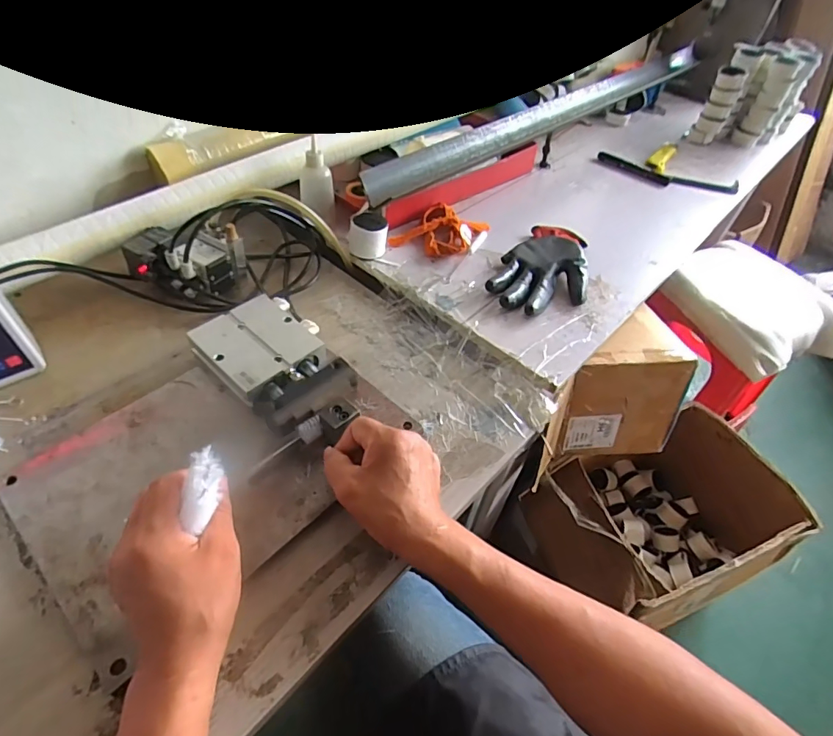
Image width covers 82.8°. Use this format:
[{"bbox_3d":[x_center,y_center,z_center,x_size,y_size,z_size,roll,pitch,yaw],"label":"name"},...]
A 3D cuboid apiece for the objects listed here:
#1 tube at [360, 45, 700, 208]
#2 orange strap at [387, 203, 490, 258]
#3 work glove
[{"bbox_3d":[0.299,-0.491,0.883,0.050,0.054,1.035,36,55,24],"label":"tube"},{"bbox_3d":[0.037,-0.201,0.687,0.099,0.022,0.119,27,52,18],"label":"orange strap"},{"bbox_3d":[0.176,-0.138,0.642,0.114,0.028,0.198,19,50,12],"label":"work glove"}]

